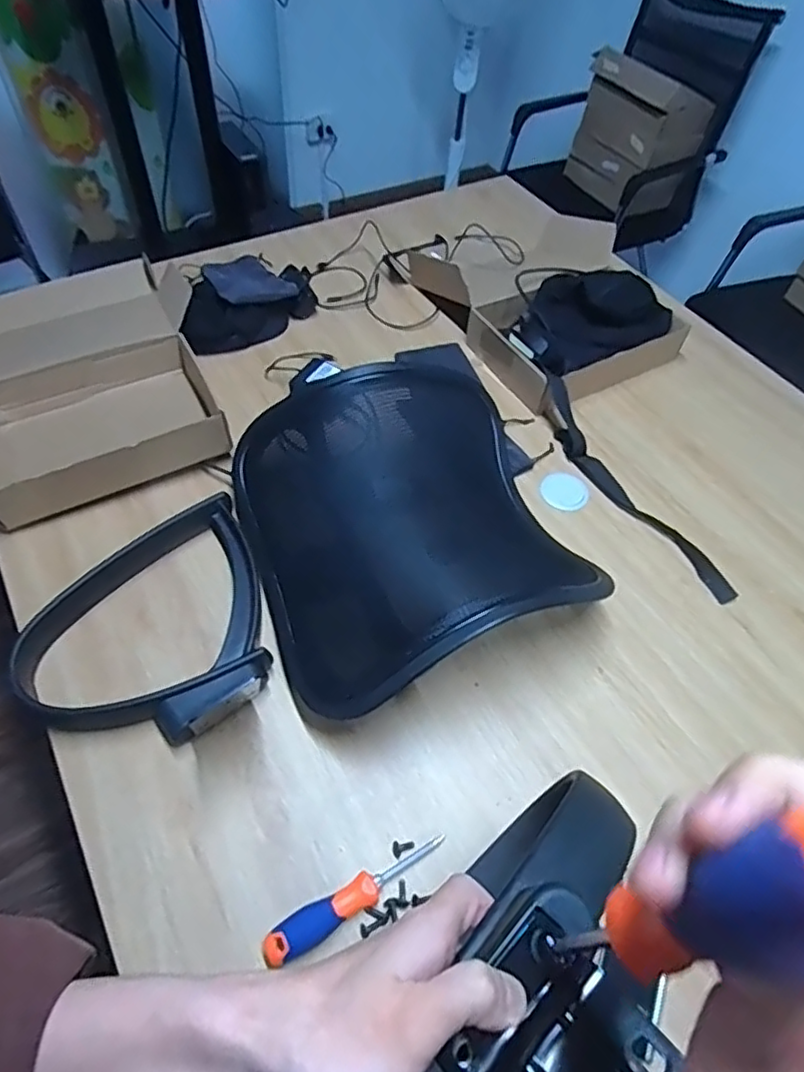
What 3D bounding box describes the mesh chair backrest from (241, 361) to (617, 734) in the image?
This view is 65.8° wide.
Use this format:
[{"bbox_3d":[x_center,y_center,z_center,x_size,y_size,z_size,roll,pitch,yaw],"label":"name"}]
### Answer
[{"bbox_3d":[-0.007,-0.016,0.748,0.338,0.138,0.414,-13,57,-13],"label":"mesh chair backrest"}]

